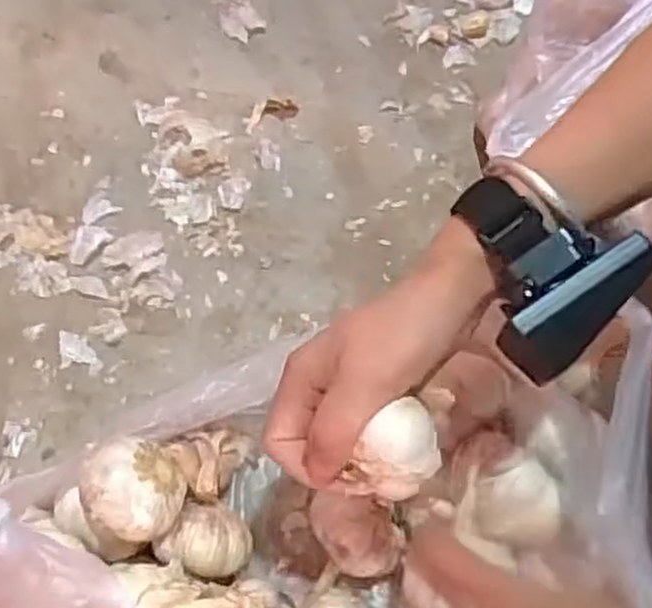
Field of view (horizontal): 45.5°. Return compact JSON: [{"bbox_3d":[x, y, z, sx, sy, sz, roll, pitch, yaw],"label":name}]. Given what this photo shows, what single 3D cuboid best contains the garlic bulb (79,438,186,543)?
[{"bbox_3d":[-0.104,0.097,0.415,0.051,0.036,0.050,1,63,-2],"label":"garlic bulb"}]

